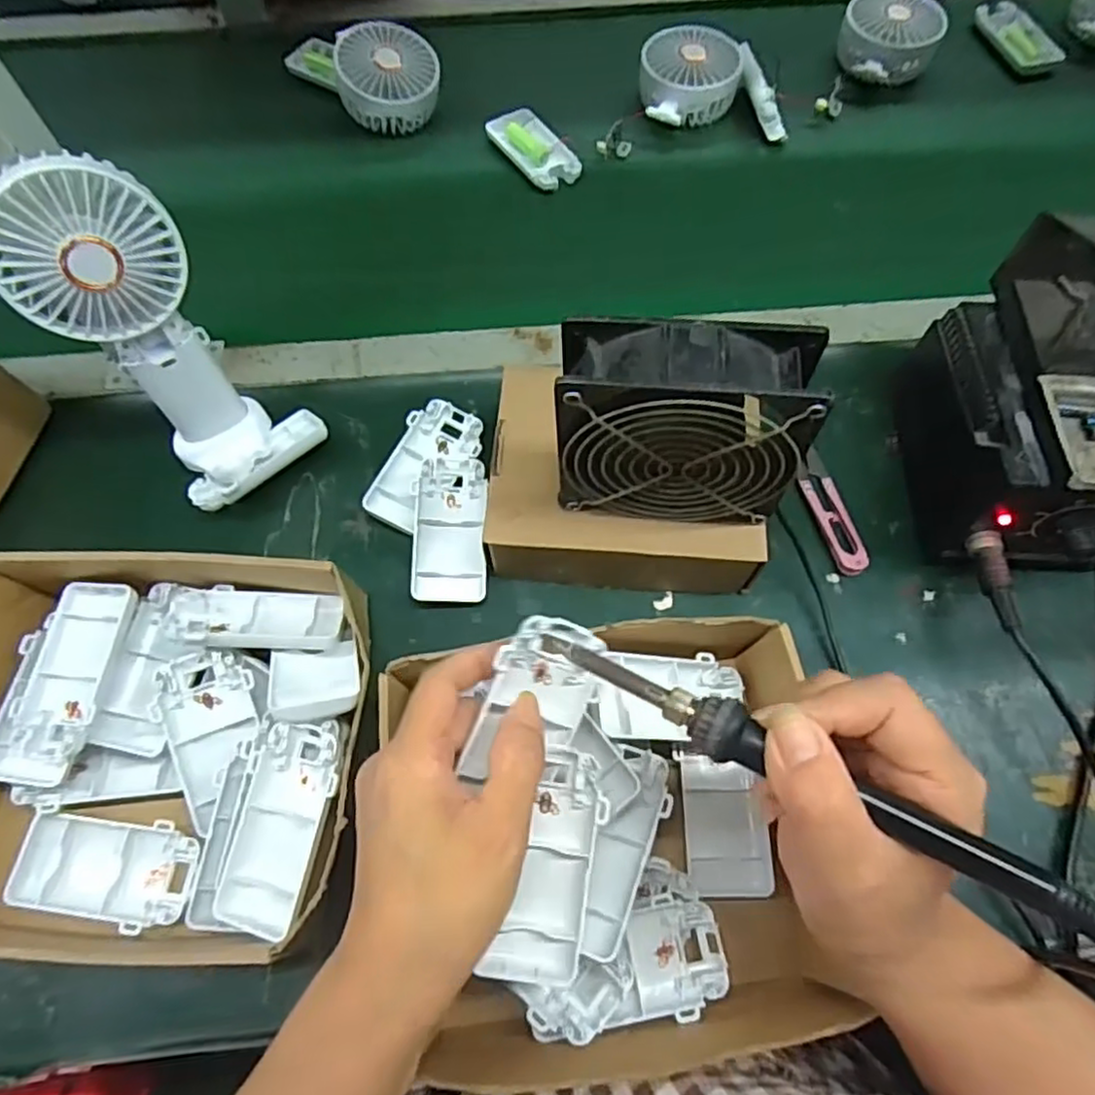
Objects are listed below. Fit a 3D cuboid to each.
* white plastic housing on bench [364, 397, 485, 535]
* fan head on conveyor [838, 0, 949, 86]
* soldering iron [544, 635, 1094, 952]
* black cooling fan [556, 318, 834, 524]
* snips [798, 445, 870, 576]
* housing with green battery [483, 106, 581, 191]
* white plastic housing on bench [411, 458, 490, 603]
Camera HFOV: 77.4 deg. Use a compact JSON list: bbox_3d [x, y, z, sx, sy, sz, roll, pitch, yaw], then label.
[{"bbox_3d":[-0.080,-0.056,0.459,0.049,0.018,0.095,22,69,9],"label":"white plastic housing on bench"},{"bbox_3d":[0.318,-0.470,0.640,0.089,0.051,0.073,21,69,9],"label":"fan head on conveyor"},{"bbox_3d":[0.090,0.079,0.235,0.209,0.015,0.018,25,69,20],"label":"soldering iron"},{"bbox_3d":[0.066,-0.058,0.345,0.118,0.111,0.045,6,67,3],"label":"black cooling fan"},{"bbox_3d":[0.186,-0.026,0.452,0.024,0.011,0.094,-11,67,-4],"label":"snips"},{"bbox_3d":[-0.011,-0.347,0.594,0.049,0.011,0.091,-35,71,-13],"label":"housing with green battery"},{"bbox_3d":[-0.061,-0.010,0.438,0.046,0.025,0.094,-3,67,-1],"label":"white plastic housing on bench"}]

